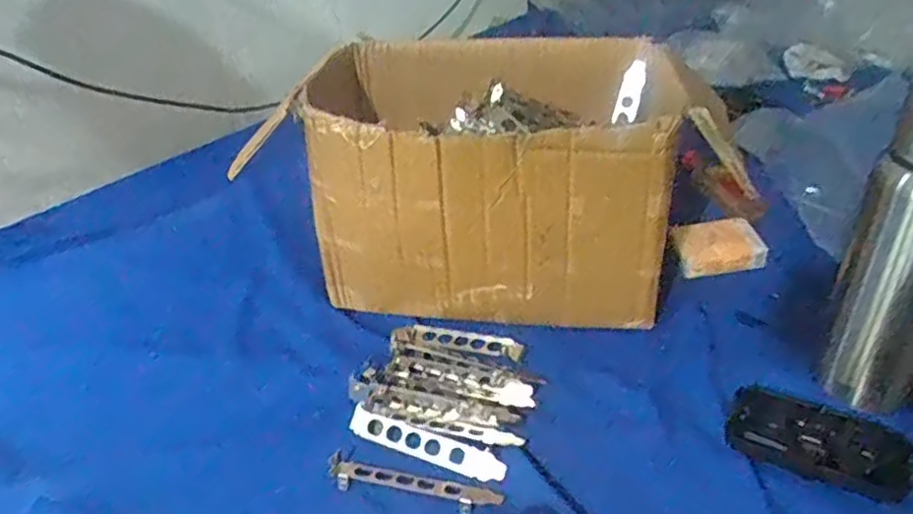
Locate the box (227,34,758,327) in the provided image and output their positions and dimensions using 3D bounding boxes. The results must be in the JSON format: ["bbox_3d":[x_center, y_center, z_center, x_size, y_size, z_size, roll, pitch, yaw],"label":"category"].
[{"bbox_3d":[0.036,-0.072,0.628,0.371,0.196,0.208,3,37,10],"label":"box"}]

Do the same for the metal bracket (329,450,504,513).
[{"bbox_3d":[-0.032,0.157,0.481,0.124,0.007,0.026,9,37,18],"label":"metal bracket"}]

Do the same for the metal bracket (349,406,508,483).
[{"bbox_3d":[-0.022,0.134,0.506,0.122,0.006,0.021,13,38,23],"label":"metal bracket"}]

